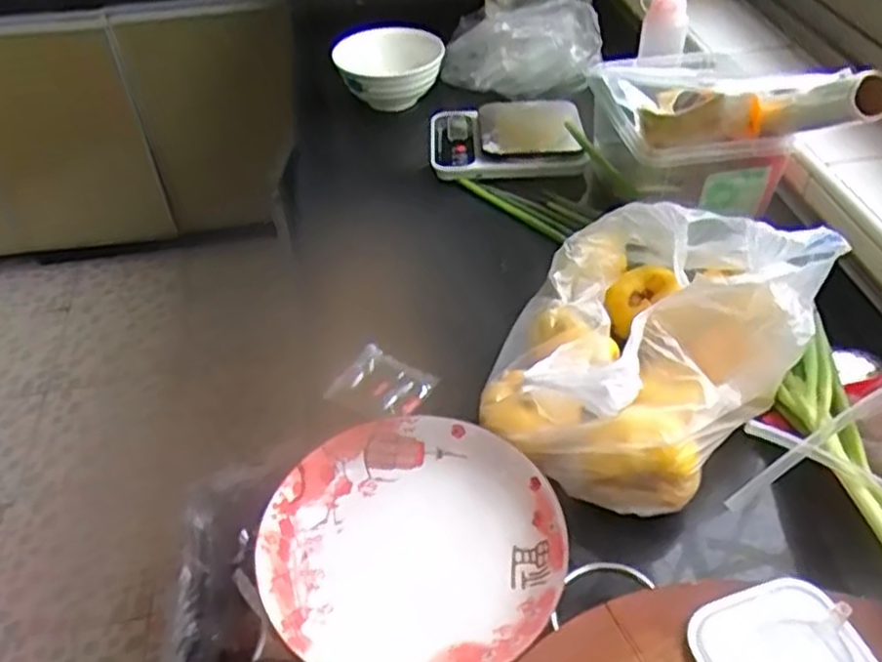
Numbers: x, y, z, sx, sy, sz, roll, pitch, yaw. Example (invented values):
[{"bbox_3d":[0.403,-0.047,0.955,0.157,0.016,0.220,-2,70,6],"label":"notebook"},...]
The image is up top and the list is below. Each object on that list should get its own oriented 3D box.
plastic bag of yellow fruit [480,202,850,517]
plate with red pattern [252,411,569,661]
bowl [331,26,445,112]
[{"bbox_3d":[0.158,-0.006,0.585,0.213,0.124,0.250,22,49,23],"label":"plastic bag of yellow fruit"},{"bbox_3d":[-0.020,0.146,0.522,0.196,0.039,0.198,-1,44,1],"label":"plate with red pattern"},{"bbox_3d":[-0.069,-0.331,0.969,0.120,0.077,0.120,-2,46,2],"label":"bowl"}]

